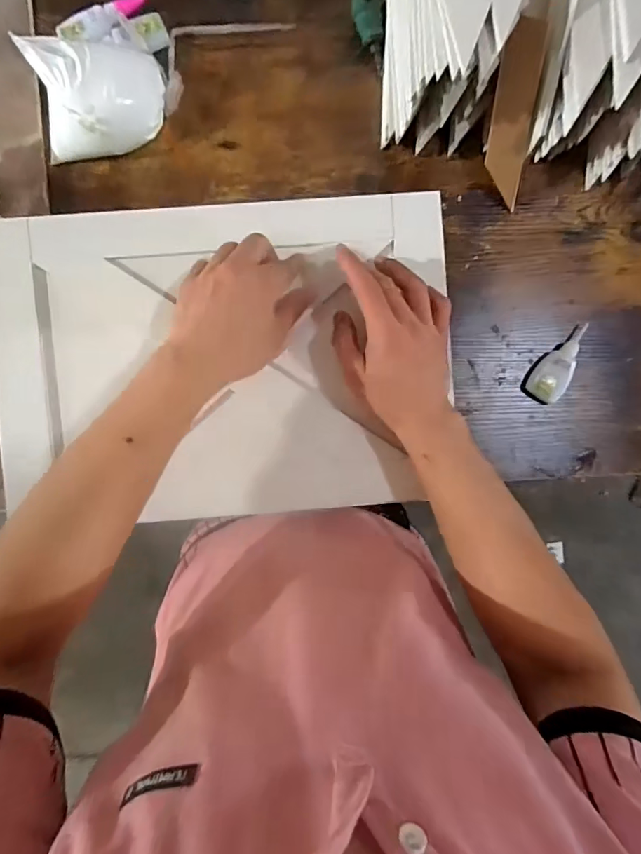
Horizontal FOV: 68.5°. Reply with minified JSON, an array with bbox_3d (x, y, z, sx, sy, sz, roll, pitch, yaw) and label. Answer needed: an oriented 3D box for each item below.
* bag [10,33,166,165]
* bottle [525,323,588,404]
[{"bbox_3d":[-0.234,-0.346,0.501,0.132,0.059,0.097,-2,94,-2],"label":"bag"},{"bbox_3d":[0.279,-0.073,0.547,0.040,0.020,0.091,28,92,-4],"label":"bottle"}]

